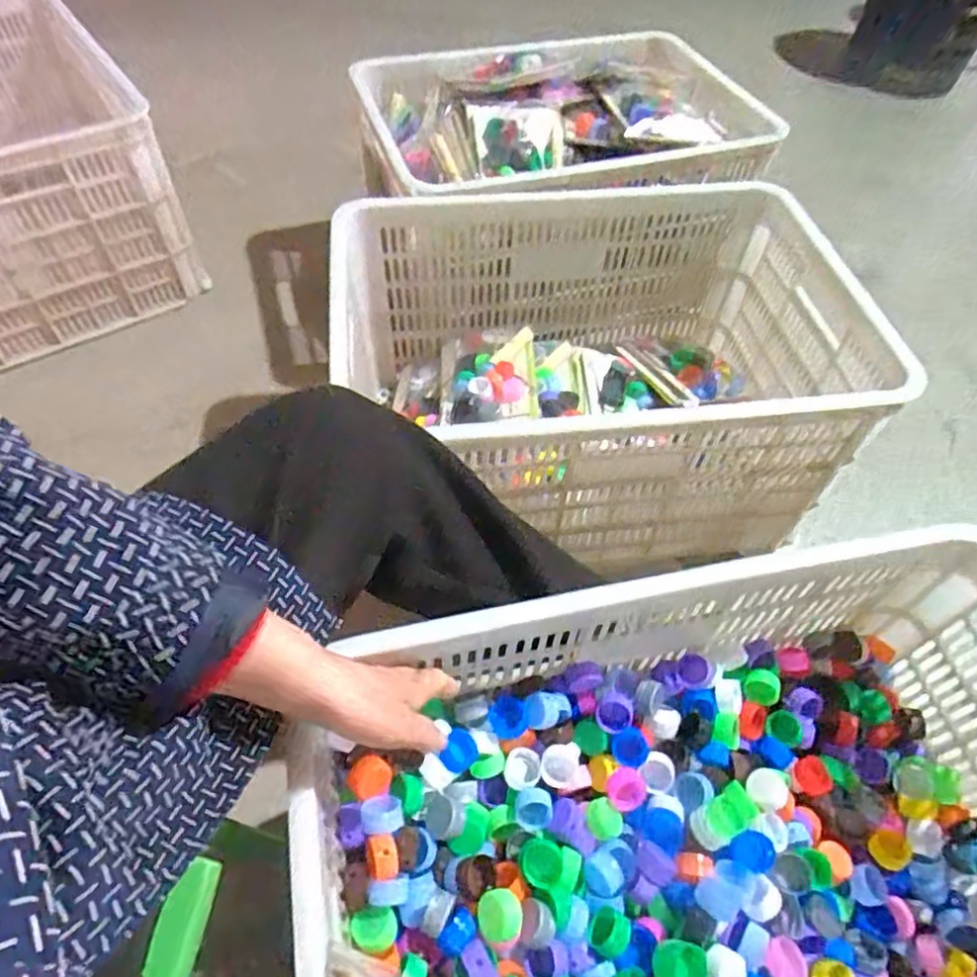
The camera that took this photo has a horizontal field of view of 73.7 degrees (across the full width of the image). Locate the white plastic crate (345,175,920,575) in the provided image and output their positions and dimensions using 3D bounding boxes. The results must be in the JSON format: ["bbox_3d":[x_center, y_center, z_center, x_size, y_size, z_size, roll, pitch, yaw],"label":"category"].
[{"bbox_3d":[0.132,-0.159,0.839,0.559,0.259,0.429,-8,53,-7],"label":"white plastic crate"}]

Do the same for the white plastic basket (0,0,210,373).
[{"bbox_3d":[-0.812,-0.532,1.114,0.411,0.327,0.561,-32,60,-22],"label":"white plastic basket"}]

